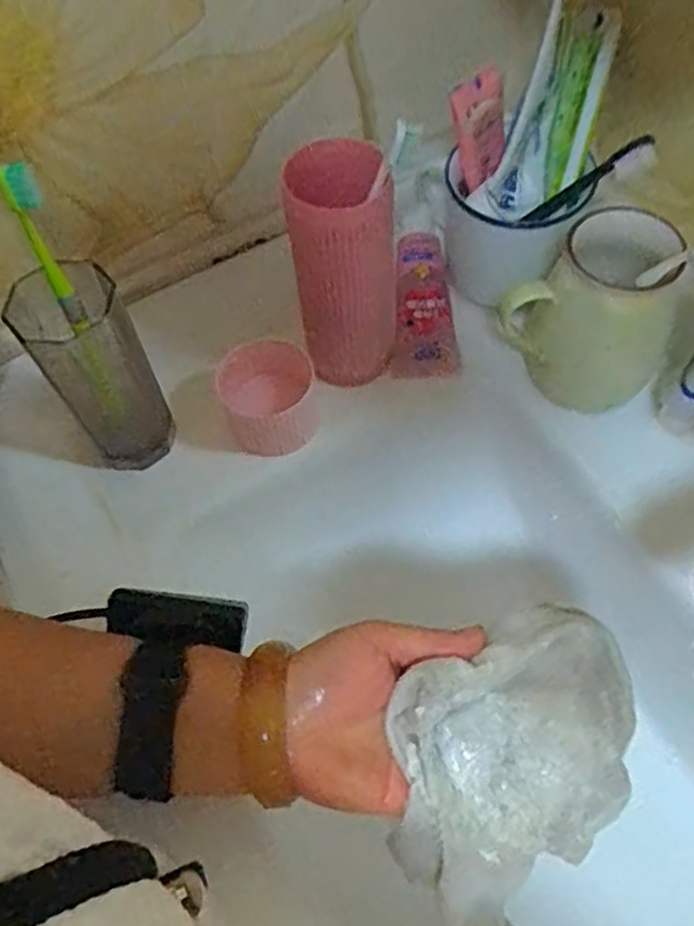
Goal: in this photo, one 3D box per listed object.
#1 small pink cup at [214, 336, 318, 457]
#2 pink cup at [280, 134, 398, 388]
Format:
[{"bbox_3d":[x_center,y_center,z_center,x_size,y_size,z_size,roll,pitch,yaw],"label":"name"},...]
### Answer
[{"bbox_3d":[-0.051,-0.042,0.488,0.059,0.049,0.058,-2,60,3],"label":"small pink cup"},{"bbox_3d":[-0.001,-0.116,0.464,0.062,0.153,0.055,-2,60,3],"label":"pink cup"}]

